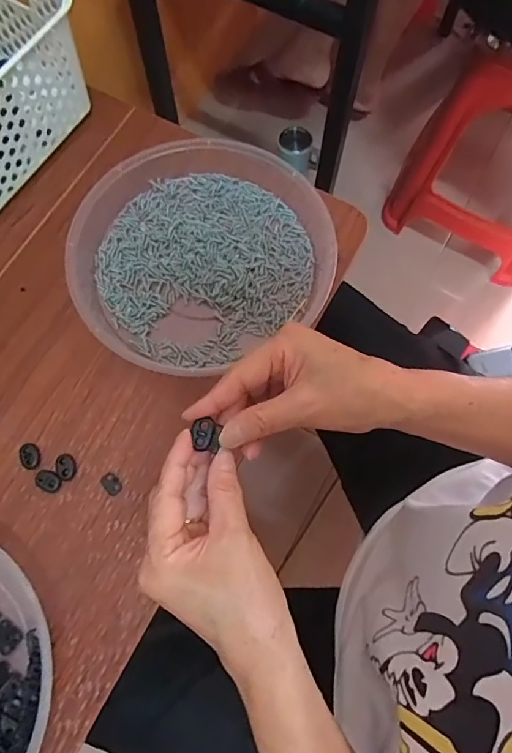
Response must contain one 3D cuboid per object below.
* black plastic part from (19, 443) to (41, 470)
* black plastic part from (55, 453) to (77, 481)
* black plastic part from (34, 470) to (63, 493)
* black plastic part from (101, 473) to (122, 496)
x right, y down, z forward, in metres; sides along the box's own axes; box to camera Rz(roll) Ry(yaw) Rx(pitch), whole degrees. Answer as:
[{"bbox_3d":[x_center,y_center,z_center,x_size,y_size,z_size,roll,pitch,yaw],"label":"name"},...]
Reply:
[{"bbox_3d":[-0.189,0.066,0.405,0.016,0.005,0.024,-32,76,-10],"label":"black plastic part"},{"bbox_3d":[-0.158,0.074,0.402,0.013,0.010,0.023,-20,74,-7],"label":"black plastic part"},{"bbox_3d":[-0.172,0.086,0.399,0.022,0.008,0.015,18,73,5],"label":"black plastic part"},{"bbox_3d":[-0.120,0.089,0.402,0.013,0.009,0.020,-39,77,-12],"label":"black plastic part"}]

